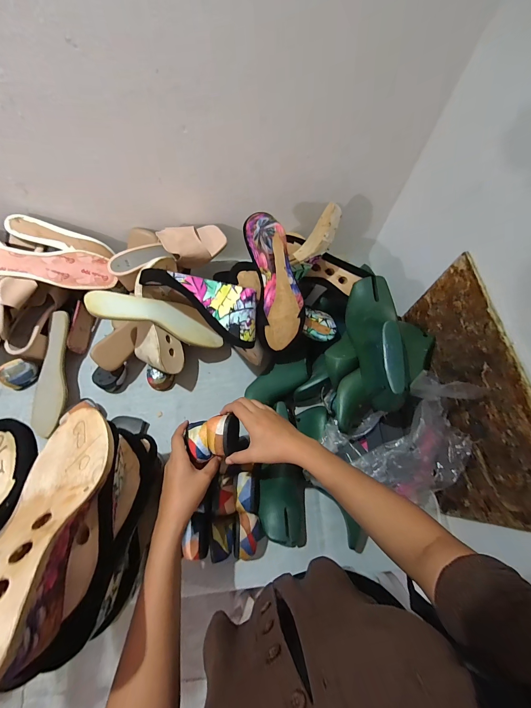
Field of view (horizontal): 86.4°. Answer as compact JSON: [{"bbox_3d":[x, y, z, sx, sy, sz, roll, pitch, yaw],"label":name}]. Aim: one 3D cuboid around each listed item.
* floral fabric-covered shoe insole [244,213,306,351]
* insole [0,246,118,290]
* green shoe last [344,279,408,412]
[{"bbox_3d":[0.013,-0.117,0.476,0.073,0.071,0.225,-18,110,-11],"label":"floral fabric-covered shoe insole"},{"bbox_3d":[-0.429,-0.173,0.555,0.232,0.026,0.082,1,65,-23],"label":"insole"},{"bbox_3d":[0.183,-0.033,0.456,0.074,0.101,0.245,5,52,-1],"label":"green shoe last"}]

